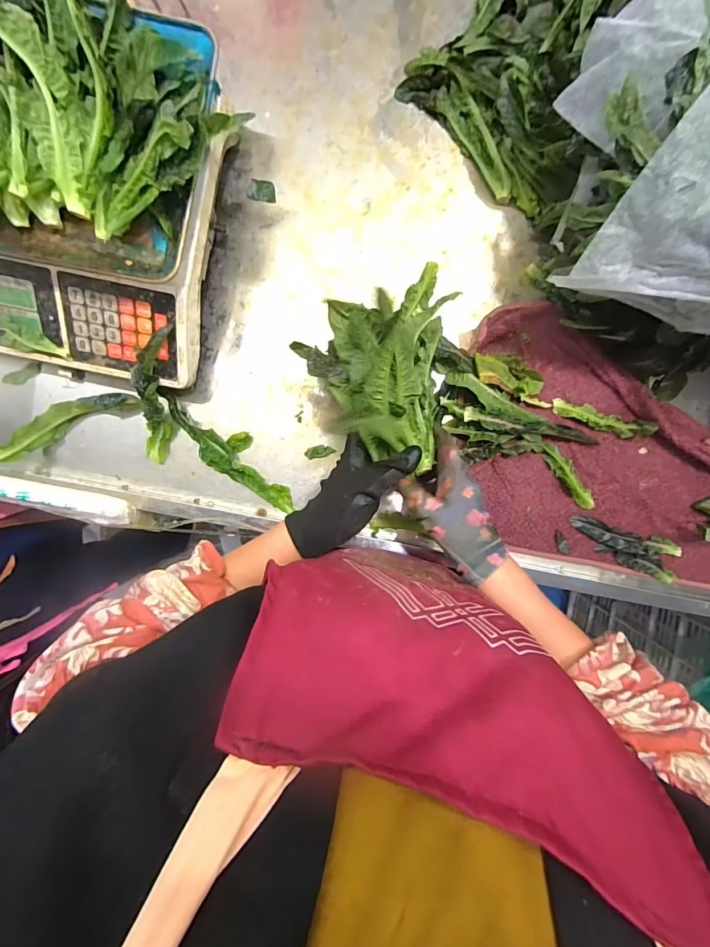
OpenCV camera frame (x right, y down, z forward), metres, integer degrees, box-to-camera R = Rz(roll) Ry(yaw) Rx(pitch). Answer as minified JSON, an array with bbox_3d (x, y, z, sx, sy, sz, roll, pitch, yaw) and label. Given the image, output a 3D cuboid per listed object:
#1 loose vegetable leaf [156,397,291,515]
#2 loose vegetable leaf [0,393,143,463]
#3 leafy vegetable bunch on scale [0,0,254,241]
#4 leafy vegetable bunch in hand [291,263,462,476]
[{"bbox_3d":[-0.159,-0.018,0.500,0.198,0.020,0.035,39,91,-3],"label":"loose vegetable leaf"},{"bbox_3d":[-0.360,-0.057,0.494,0.192,0.050,0.044,-28,94,-14],"label":"loose vegetable leaf"},{"bbox_3d":[-0.287,-0.312,0.324,0.310,0.109,0.240,20,92,-3],"label":"leafy vegetable bunch on scale"},{"bbox_3d":[0.021,-0.108,0.394,0.138,0.086,0.186,6,93,-2],"label":"leafy vegetable bunch in hand"}]

